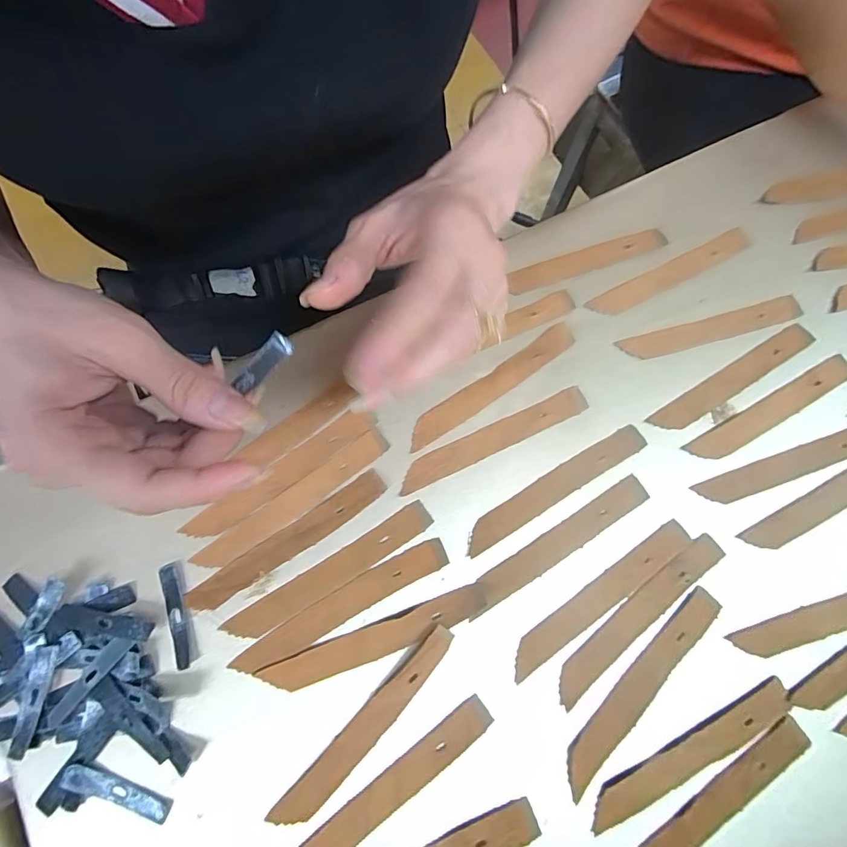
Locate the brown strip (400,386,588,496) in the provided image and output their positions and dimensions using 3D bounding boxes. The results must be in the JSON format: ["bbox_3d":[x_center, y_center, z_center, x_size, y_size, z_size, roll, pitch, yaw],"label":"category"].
[{"bbox_3d":[0.043,0.010,0.277,0.124,0.004,0.016,-25,77,-8],"label":"brown strip"}]

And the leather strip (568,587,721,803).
[{"bbox_3d":[0.116,0.138,0.238,0.017,0.004,0.121,44,78,9],"label":"leather strip"}]

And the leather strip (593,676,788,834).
[{"bbox_3d":[0.138,0.169,0.231,0.119,0.004,0.018,-26,77,-8],"label":"leather strip"}]

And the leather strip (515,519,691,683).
[{"bbox_3d":[0.099,0.097,0.253,0.122,0.005,0.018,-34,78,-10],"label":"leather strip"}]

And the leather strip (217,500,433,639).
[{"bbox_3d":[-0.050,0.083,0.252,0.121,0.004,0.017,-32,78,-9],"label":"leather strip"}]

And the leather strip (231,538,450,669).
[{"bbox_3d":[-0.044,0.099,0.247,0.122,0.004,0.018,-28,78,-9],"label":"leather strip"}]

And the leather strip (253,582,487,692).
[{"bbox_3d":[-0.025,0.115,0.240,0.121,0.009,0.017,-20,76,-7],"label":"leather strip"}]

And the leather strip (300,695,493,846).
[{"bbox_3d":[-0.018,0.183,0.224,0.122,0.004,0.016,-35,79,-10],"label":"leather strip"}]

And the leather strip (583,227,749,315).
[{"bbox_3d":[0.169,-0.102,0.308,0.127,0.004,0.016,-27,77,-8],"label":"leather strip"}]

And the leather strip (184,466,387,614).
[{"bbox_3d":[-0.074,0.066,0.255,0.119,0.004,0.018,-34,78,-10],"label":"leather strip"}]

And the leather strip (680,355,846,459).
[{"bbox_3d":[0.218,-0.008,0.285,0.123,0.004,0.018,-29,80,-7],"label":"leather strip"}]

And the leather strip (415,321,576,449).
[{"bbox_3d":[0.044,-0.024,0.286,0.125,0.004,0.019,-34,79,-10],"label":"leather strip"}]

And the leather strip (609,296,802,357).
[{"bbox_3d":[0.190,-0.062,0.300,0.123,0.006,0.017,-15,76,-6],"label":"leather strip"}]

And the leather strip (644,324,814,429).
[{"bbox_3d":[0.198,-0.027,0.291,0.125,0.004,0.018,-30,77,-9],"label":"leather strip"}]

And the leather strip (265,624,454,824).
[{"bbox_3d":[-0.028,0.154,0.230,0.017,0.008,0.119,43,78,9],"label":"leather strip"}]

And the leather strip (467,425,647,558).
[{"bbox_3d":[0.078,0.038,0.268,0.124,0.004,0.016,-30,78,-9],"label":"leather strip"}]

